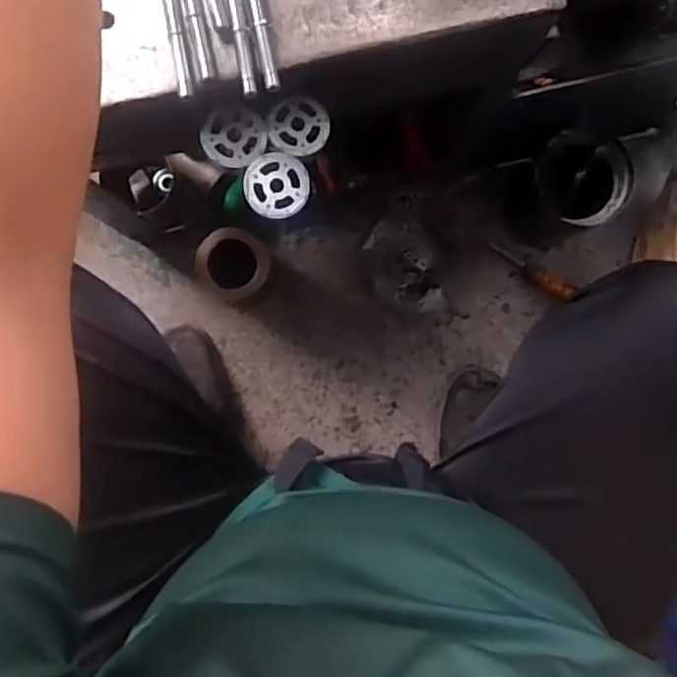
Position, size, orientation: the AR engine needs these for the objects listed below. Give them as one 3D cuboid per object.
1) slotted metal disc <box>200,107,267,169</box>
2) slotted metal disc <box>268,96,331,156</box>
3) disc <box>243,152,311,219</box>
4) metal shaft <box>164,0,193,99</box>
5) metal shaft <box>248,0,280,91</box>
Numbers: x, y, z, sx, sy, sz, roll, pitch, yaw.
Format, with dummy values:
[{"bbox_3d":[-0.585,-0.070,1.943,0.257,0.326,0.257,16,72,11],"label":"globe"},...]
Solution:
[{"bbox_3d":[-0.085,-0.163,0.525,0.053,0.008,0.048,23,88,-1],"label":"slotted metal disc"},{"bbox_3d":[-0.032,-0.173,0.531,0.049,0.011,0.048,0,88,-2],"label":"slotted metal disc"},{"bbox_3d":[-0.050,-0.124,0.524,0.052,0.005,0.053,0,88,-2],"label":"disc"},{"bbox_3d":[-0.125,-0.256,0.474,0.011,0.007,0.161,-11,89,-2],"label":"metal shaft"},{"bbox_3d":[-0.064,-0.263,0.480,0.012,0.010,0.161,-12,89,-2],"label":"metal shaft"}]

